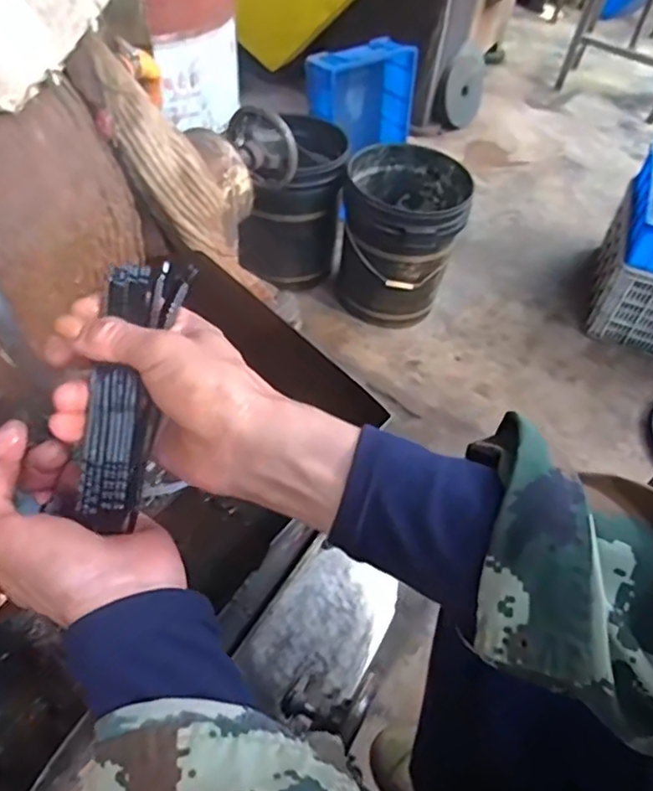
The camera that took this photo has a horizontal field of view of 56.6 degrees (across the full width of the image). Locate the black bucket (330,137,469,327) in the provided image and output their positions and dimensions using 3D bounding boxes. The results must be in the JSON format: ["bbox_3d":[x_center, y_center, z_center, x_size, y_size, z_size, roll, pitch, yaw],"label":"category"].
[{"bbox_3d":[0.211,-0.470,1.835,0.336,0.414,0.371,13,50,4],"label":"black bucket"}]

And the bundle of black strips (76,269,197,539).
[{"bbox_3d":[-0.112,0.000,0.346,0.048,0.026,0.150,9,84,1],"label":"bundle of black strips"}]

